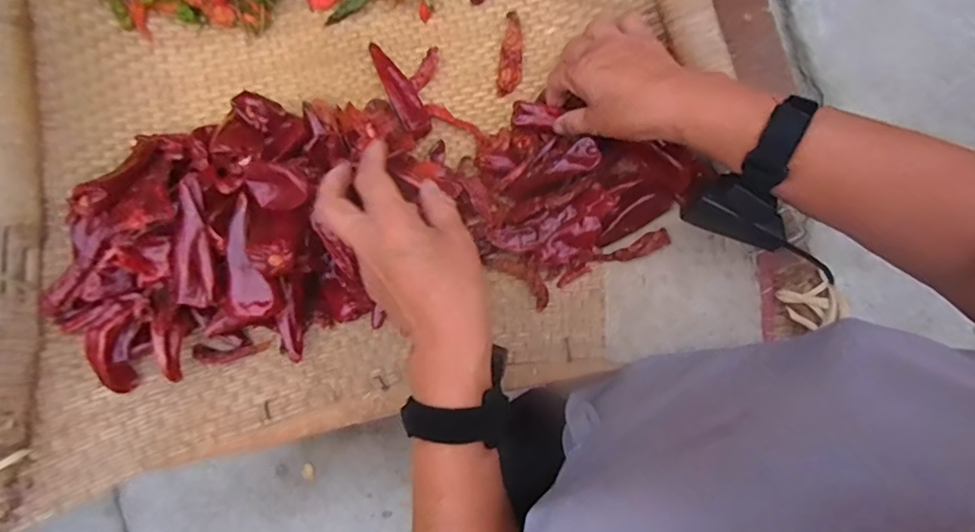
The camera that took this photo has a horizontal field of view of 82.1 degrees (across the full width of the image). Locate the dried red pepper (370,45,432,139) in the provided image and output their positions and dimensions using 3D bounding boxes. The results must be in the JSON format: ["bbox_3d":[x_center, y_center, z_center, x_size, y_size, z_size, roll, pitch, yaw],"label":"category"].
[{"bbox_3d":[-0.081,-0.165,0.522,0.026,0.016,0.107,-25,81,-5],"label":"dried red pepper"}]

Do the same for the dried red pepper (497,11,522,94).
[{"bbox_3d":[0.024,-0.202,0.532,0.021,0.011,0.083,7,80,0],"label":"dried red pepper"}]

